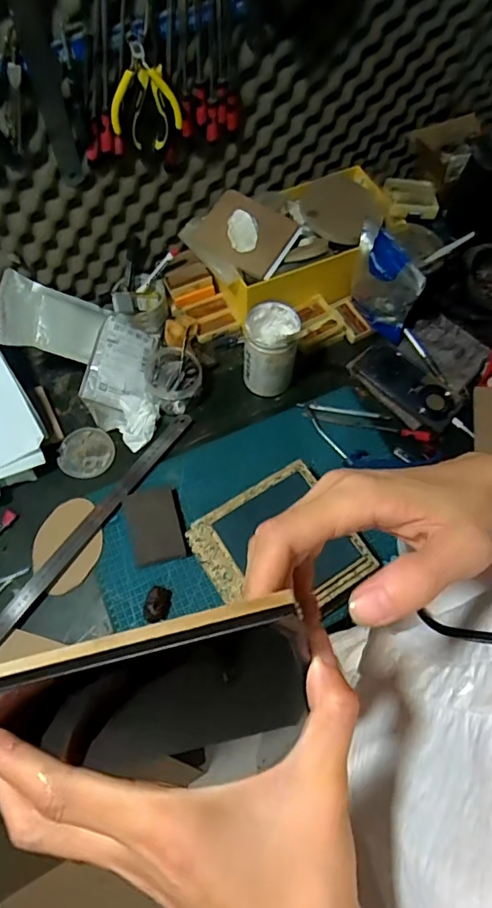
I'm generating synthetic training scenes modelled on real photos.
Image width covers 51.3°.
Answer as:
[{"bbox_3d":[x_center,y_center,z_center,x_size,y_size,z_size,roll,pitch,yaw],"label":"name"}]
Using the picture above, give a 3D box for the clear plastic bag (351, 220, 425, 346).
[{"bbox_3d":[0.205,-0.258,0.786,0.037,0.153,0.132,-31,70,-13],"label":"clear plastic bag"}]

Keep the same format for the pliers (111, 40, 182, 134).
[{"bbox_3d":[-0.115,-0.404,0.567,0.079,0.083,0.015,-5,66,-3],"label":"pliers"}]

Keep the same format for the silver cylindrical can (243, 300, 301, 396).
[{"bbox_3d":[0.034,-0.149,0.736,0.071,0.132,0.074,0,66,0],"label":"silver cylindrical can"}]

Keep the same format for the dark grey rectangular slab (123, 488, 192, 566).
[{"bbox_3d":[-0.123,0.090,0.689,0.074,0.026,0.108,-16,67,-7],"label":"dark grey rectangular slab"}]

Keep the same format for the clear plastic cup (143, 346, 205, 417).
[{"bbox_3d":[-0.107,-0.111,0.765,0.085,0.050,0.092,-12,67,-6],"label":"clear plastic cup"}]

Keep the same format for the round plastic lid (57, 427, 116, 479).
[{"bbox_3d":[-0.231,-0.002,0.741,0.074,0.012,0.075,0,66,0],"label":"round plastic lid"}]

